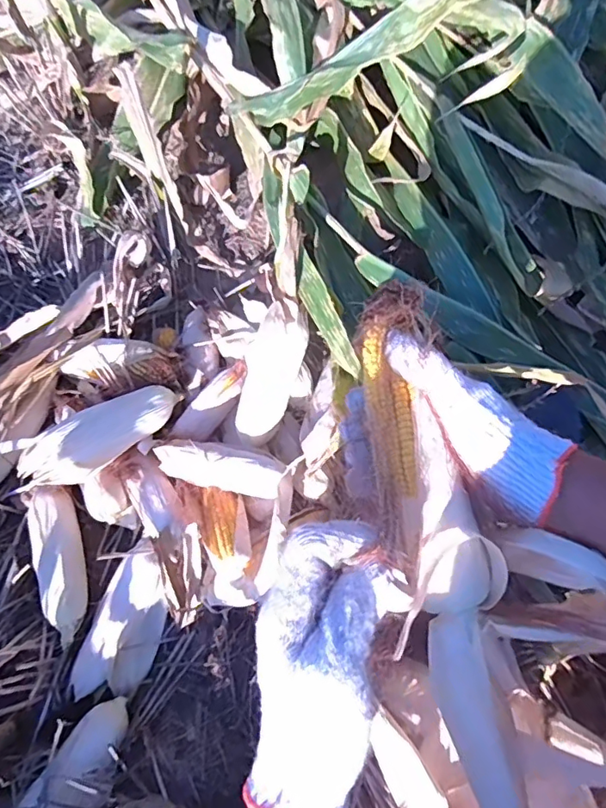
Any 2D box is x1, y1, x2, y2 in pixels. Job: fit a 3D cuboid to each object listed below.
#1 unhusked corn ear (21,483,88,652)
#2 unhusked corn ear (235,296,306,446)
[{"bbox_3d":[-0.340,0.211,0.723,0.064,0.046,0.215,-21,66,-7],"label":"unhusked corn ear"},{"bbox_3d":[-0.053,-0.049,0.804,0.091,0.054,0.220,15,86,9],"label":"unhusked corn ear"}]

